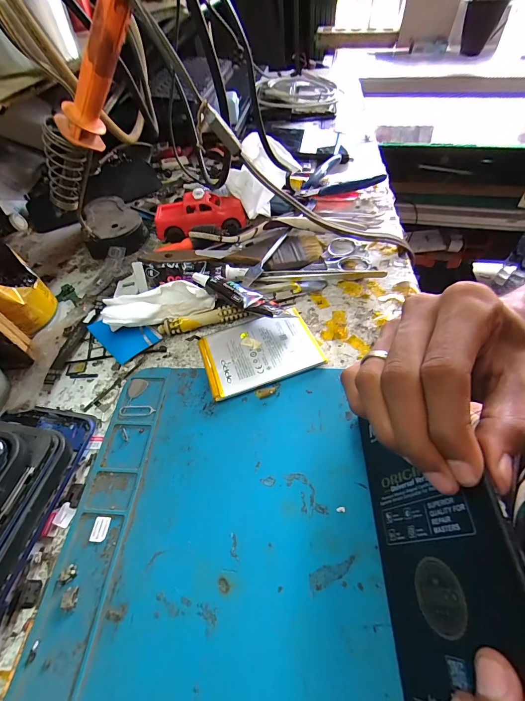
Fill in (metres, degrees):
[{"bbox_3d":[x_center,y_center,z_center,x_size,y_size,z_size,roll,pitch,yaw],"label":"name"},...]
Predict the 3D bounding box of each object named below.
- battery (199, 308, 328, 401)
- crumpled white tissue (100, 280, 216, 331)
[{"bbox_3d":[-0.003,0.000,0.242,0.085,0.005,0.064,-20,55,-9],"label":"battery"},{"bbox_3d":[-0.088,-0.038,0.268,0.087,0.022,0.038,-17,54,-7],"label":"crumpled white tissue"}]

